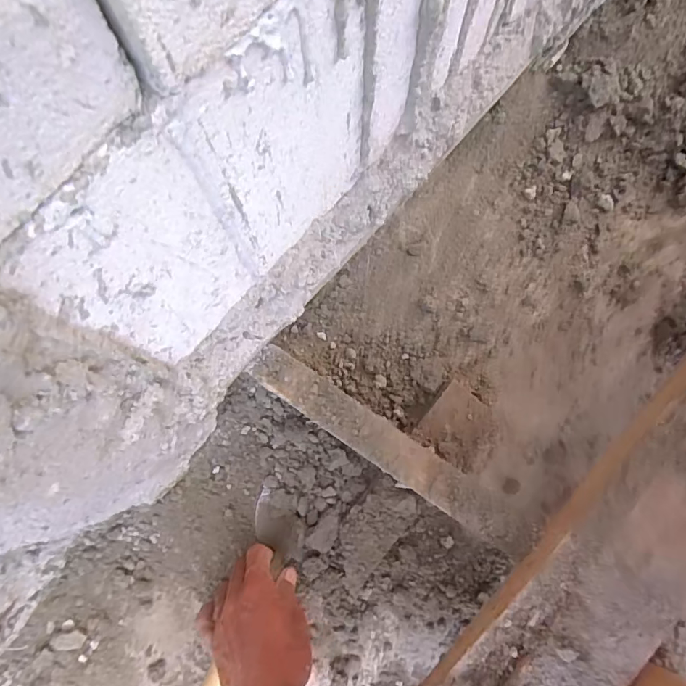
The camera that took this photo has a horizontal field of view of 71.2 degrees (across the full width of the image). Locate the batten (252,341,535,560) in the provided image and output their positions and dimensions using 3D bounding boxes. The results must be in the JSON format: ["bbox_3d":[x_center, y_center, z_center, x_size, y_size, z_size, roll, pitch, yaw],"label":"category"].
[{"bbox_3d":[0.040,0.094,0.447,0.287,0.020,0.041,34,81,6],"label":"batten"}]

